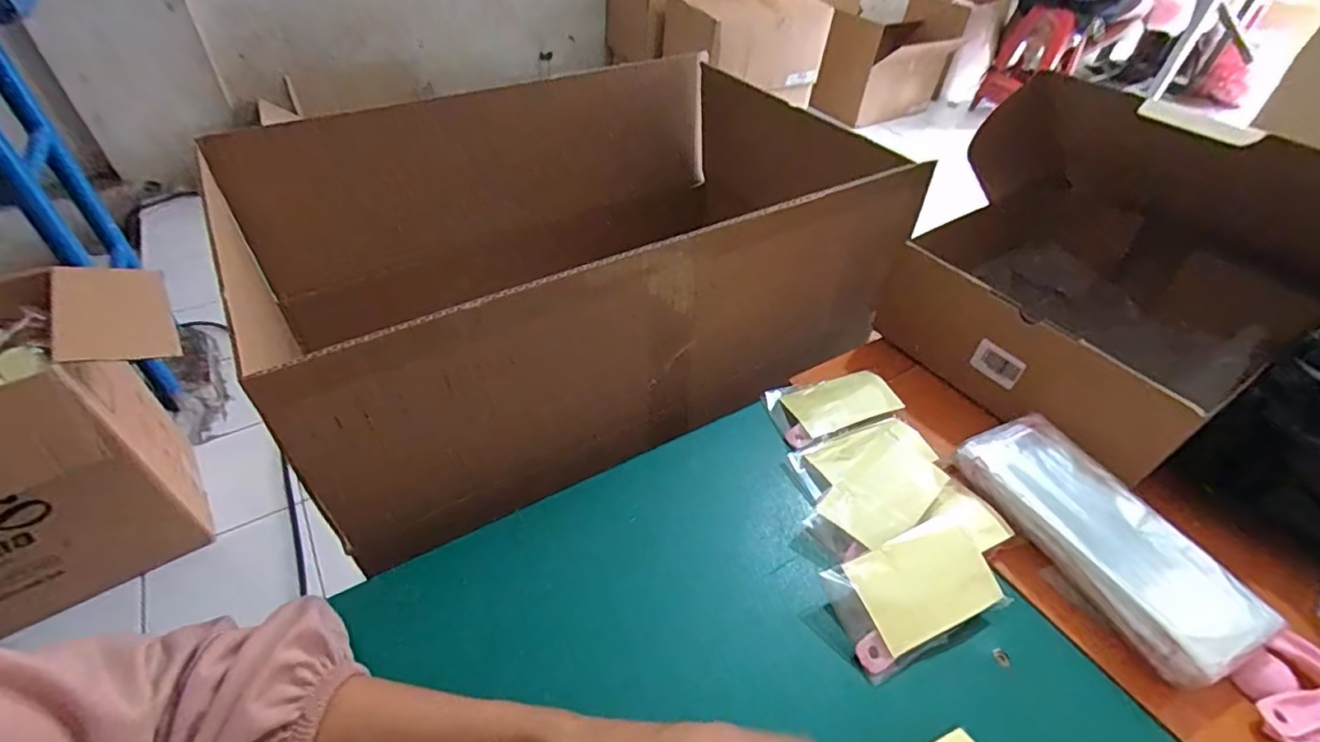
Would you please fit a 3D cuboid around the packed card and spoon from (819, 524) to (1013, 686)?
[{"bbox_3d":[0.173,0.149,0.390,0.110,0.032,0.065,-14,47,-18],"label":"packed card and spoon"}]

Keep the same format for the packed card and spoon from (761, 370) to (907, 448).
[{"bbox_3d":[0.154,0.029,0.519,0.109,0.022,0.064,-12,47,-16],"label":"packed card and spoon"}]

